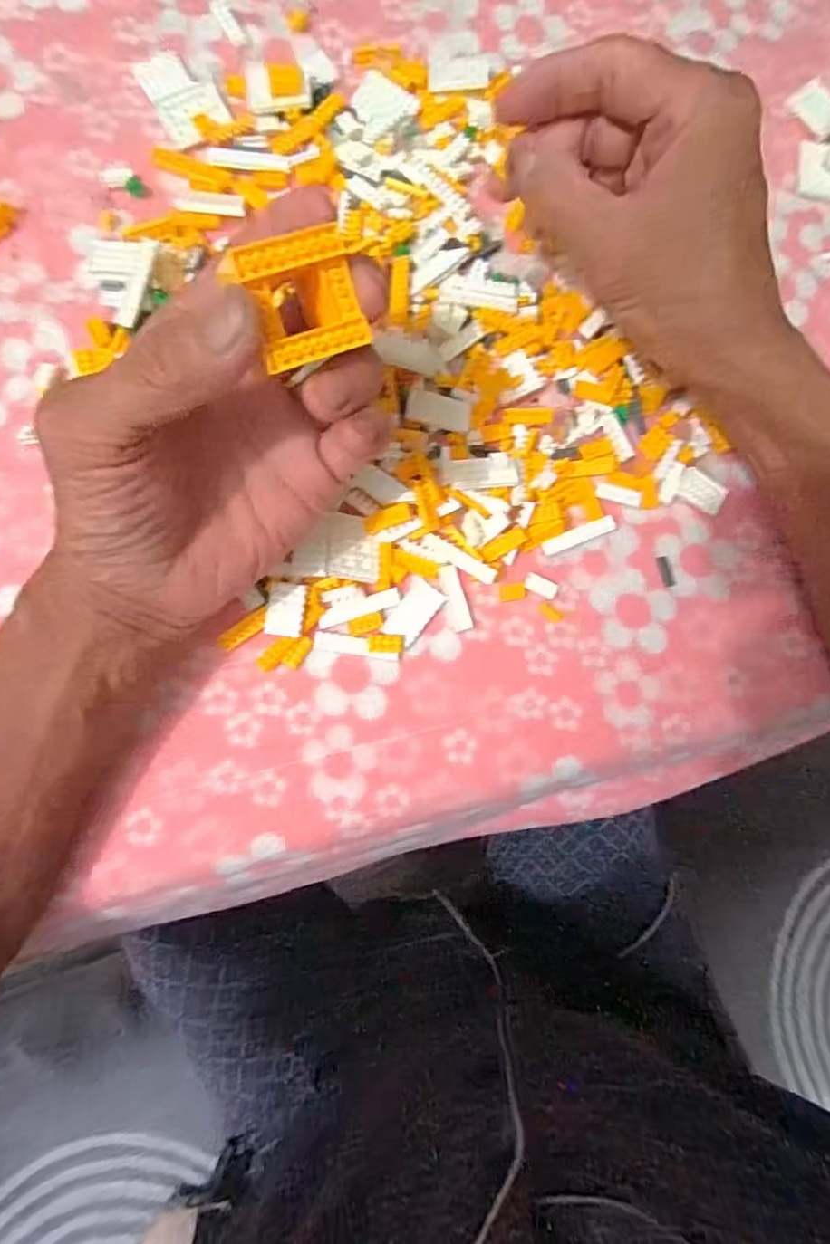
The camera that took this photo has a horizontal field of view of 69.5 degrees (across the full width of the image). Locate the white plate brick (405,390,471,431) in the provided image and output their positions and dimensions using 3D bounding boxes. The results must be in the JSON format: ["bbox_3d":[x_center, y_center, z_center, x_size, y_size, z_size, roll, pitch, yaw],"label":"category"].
[{"bbox_3d":[0.012,-0.105,0.296,0.032,0.004,0.015,9,82,-5],"label":"white plate brick"}]

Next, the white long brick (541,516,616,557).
[{"bbox_3d":[0.084,-0.044,0.302,0.040,0.004,0.008,-23,86,-8],"label":"white long brick"}]

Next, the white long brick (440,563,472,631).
[{"bbox_3d":[0.020,-0.012,0.290,0.008,0.004,0.032,-17,85,-8],"label":"white long brick"}]

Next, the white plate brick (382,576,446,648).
[{"bbox_3d":[0.000,-0.005,0.284,0.018,0.004,0.031,37,81,-1],"label":"white plate brick"}]

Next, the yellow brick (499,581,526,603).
[{"bbox_3d":[0.048,-0.015,0.294,0.013,0.004,0.009,-8,84,-7],"label":"yellow brick"}]

